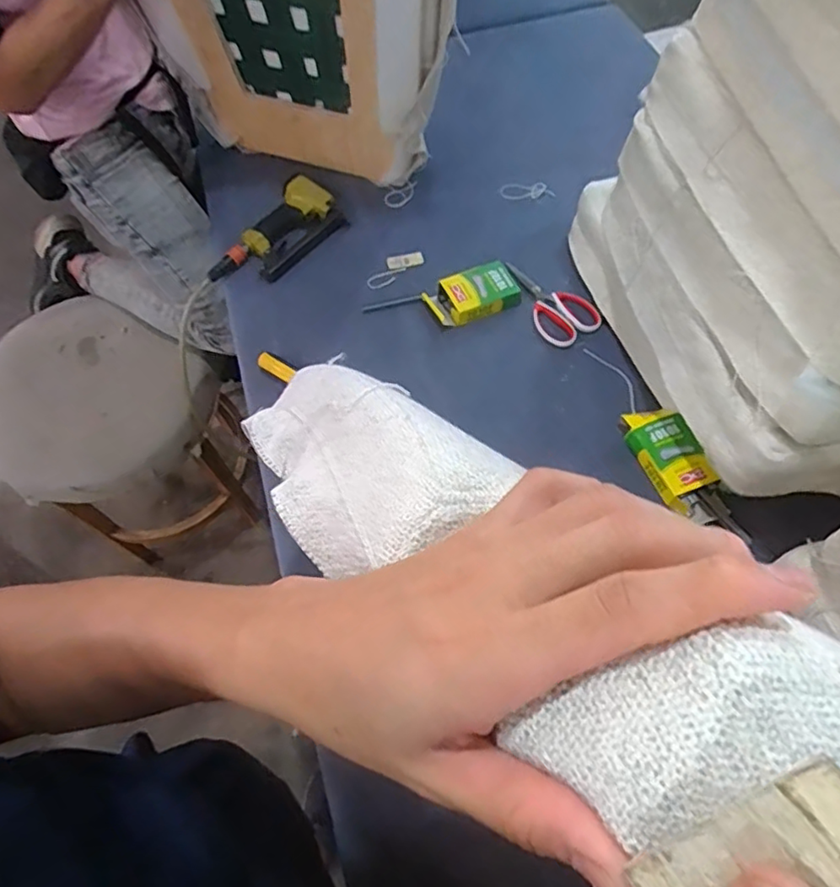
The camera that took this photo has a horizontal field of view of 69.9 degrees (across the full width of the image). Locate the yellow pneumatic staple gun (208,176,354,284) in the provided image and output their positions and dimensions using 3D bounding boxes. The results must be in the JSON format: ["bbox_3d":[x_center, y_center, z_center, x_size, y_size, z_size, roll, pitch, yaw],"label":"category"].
[{"bbox_3d":[-0.251,-0.363,1.044,0.128,0.046,0.248,39,70,20],"label":"yellow pneumatic staple gun"}]

